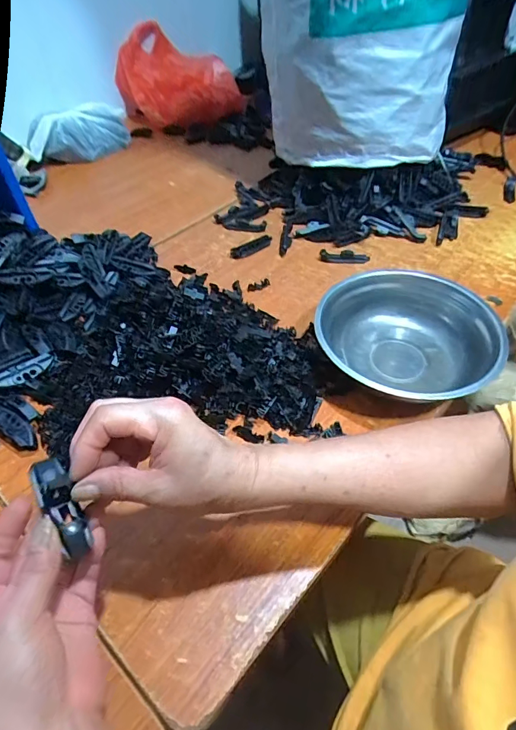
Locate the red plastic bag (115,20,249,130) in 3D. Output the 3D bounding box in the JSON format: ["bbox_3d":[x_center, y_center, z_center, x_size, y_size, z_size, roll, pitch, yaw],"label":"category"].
[{"bbox_3d":[-0.191,-0.722,1.069,0.291,0.171,0.238,-7,48,-3],"label":"red plastic bag"}]

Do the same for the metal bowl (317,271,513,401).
[{"bbox_3d":[0.167,-0.029,0.497,0.185,0.068,0.193,-2,47,2],"label":"metal bowl"}]

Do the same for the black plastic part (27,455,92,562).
[{"bbox_3d":[-0.133,0.091,0.289,0.022,0.023,0.069,-28,73,-21],"label":"black plastic part"}]

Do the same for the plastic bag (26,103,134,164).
[{"bbox_3d":[-0.377,-0.492,0.931,0.235,0.096,0.067,-35,55,-25],"label":"plastic bag"}]

